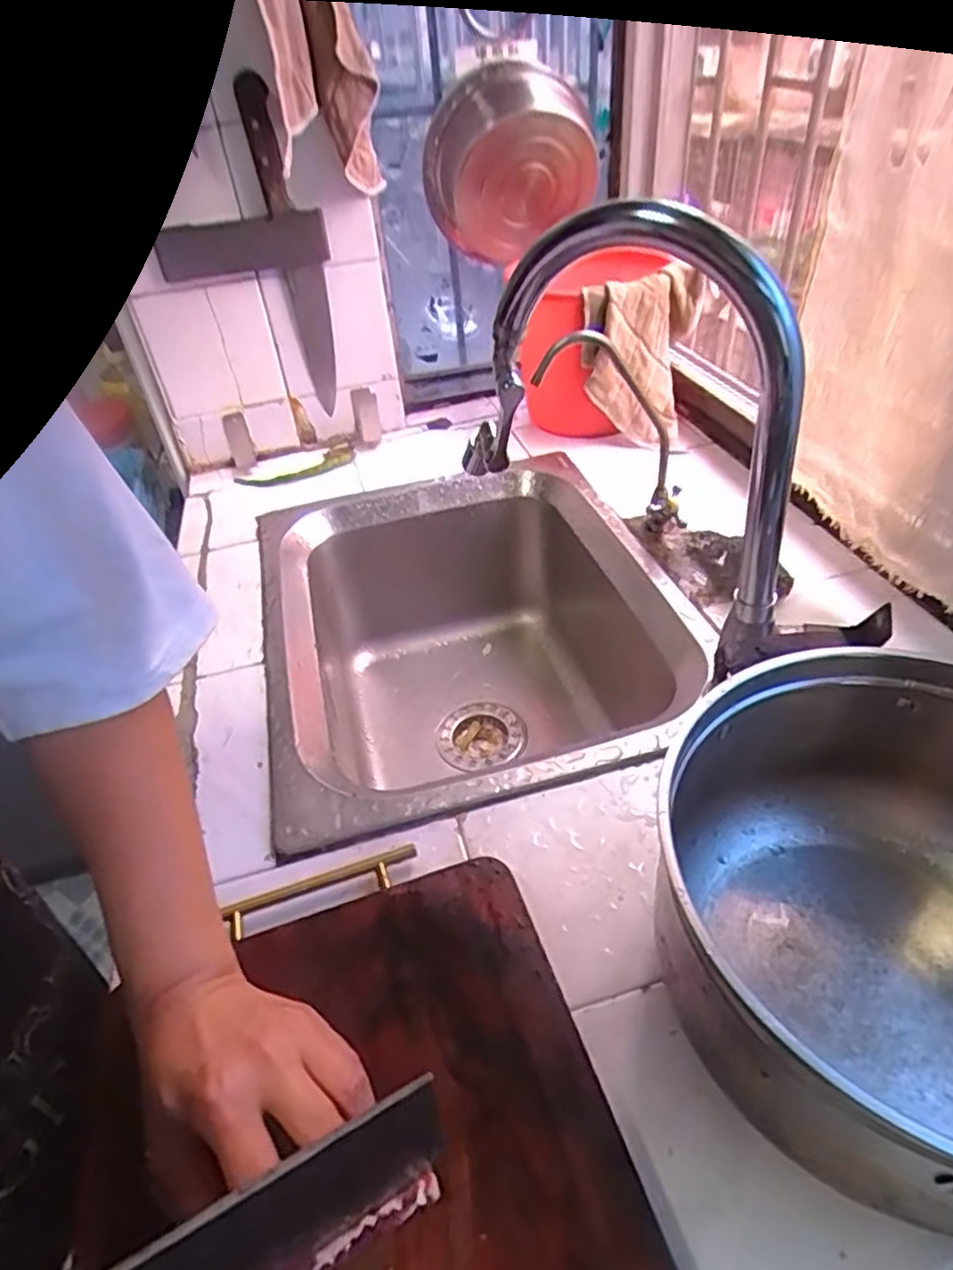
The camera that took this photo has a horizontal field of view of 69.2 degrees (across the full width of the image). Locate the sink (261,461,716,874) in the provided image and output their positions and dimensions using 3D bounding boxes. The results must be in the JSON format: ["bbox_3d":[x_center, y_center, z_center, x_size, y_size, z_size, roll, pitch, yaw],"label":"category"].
[{"bbox_3d":[-0.006,0.047,0.754,0.384,0.235,0.472,-13,41,-8],"label":"sink"}]

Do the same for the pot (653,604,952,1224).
[{"bbox_3d":[0.217,0.151,0.342,0.248,0.142,0.252,24,49,30],"label":"pot"}]

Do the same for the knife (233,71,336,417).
[{"bbox_3d":[-0.215,-0.446,0.829,0.052,0.346,0.022,0,41,8],"label":"knife"}]

